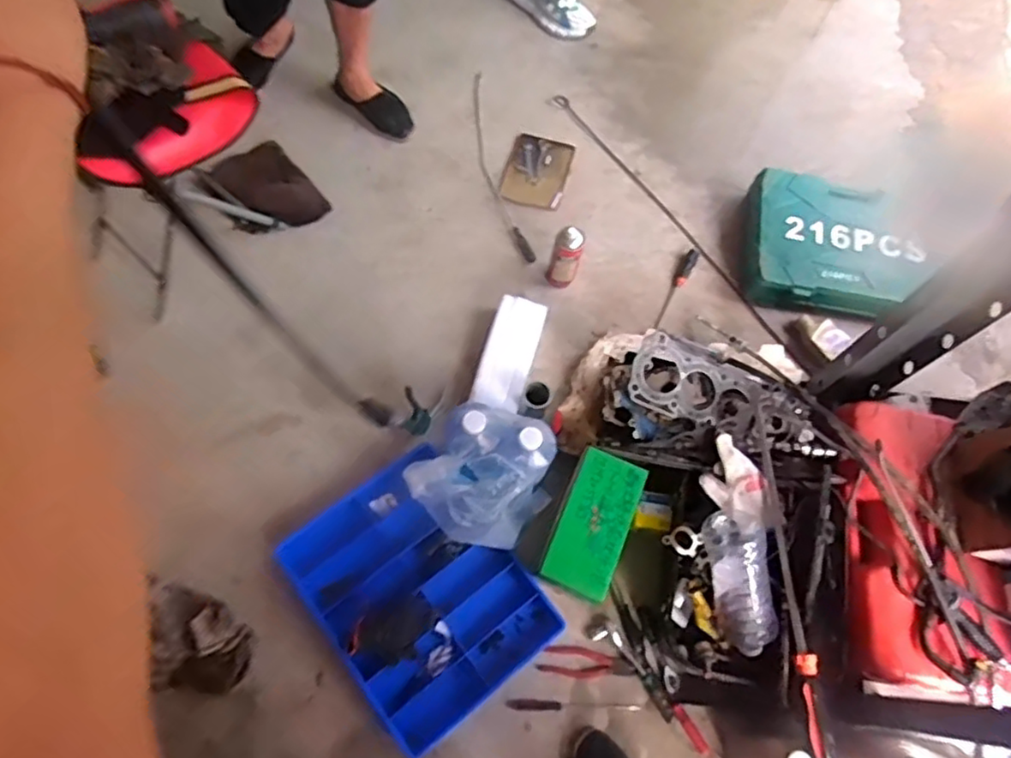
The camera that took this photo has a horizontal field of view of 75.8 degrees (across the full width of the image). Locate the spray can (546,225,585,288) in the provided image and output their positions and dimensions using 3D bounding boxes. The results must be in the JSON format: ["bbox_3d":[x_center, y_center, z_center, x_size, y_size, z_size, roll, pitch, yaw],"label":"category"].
[{"bbox_3d":[0.131,-0.261,1.411,0.065,0.173,0.071,16,68,4],"label":"spray can"}]

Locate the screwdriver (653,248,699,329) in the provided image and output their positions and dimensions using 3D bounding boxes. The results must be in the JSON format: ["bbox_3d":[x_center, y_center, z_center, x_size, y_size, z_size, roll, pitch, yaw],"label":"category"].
[{"bbox_3d":[0.396,-0.217,1.505,0.030,0.025,0.248,30,71,9],"label":"screwdriver"}]

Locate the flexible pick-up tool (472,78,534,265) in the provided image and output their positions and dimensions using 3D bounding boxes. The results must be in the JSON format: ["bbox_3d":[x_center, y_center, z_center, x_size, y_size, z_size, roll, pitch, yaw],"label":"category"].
[{"bbox_3d":[-0.031,-0.538,1.620,0.066,0.029,0.592,-12,70,-7],"label":"flexible pick-up tool"}]

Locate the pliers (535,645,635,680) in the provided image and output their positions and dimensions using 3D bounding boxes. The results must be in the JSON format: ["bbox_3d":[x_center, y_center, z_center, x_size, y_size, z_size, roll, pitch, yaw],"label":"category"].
[{"bbox_3d":[0.147,0.524,1.194,0.171,0.018,0.052,10,67,1],"label":"pliers"}]

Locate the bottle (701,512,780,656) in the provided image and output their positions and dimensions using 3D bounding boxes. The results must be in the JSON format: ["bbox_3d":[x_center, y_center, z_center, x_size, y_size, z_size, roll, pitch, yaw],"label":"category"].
[{"bbox_3d":[0.407,0.346,1.095,0.096,0.080,0.236,-13,92,-7],"label":"bottle"}]

